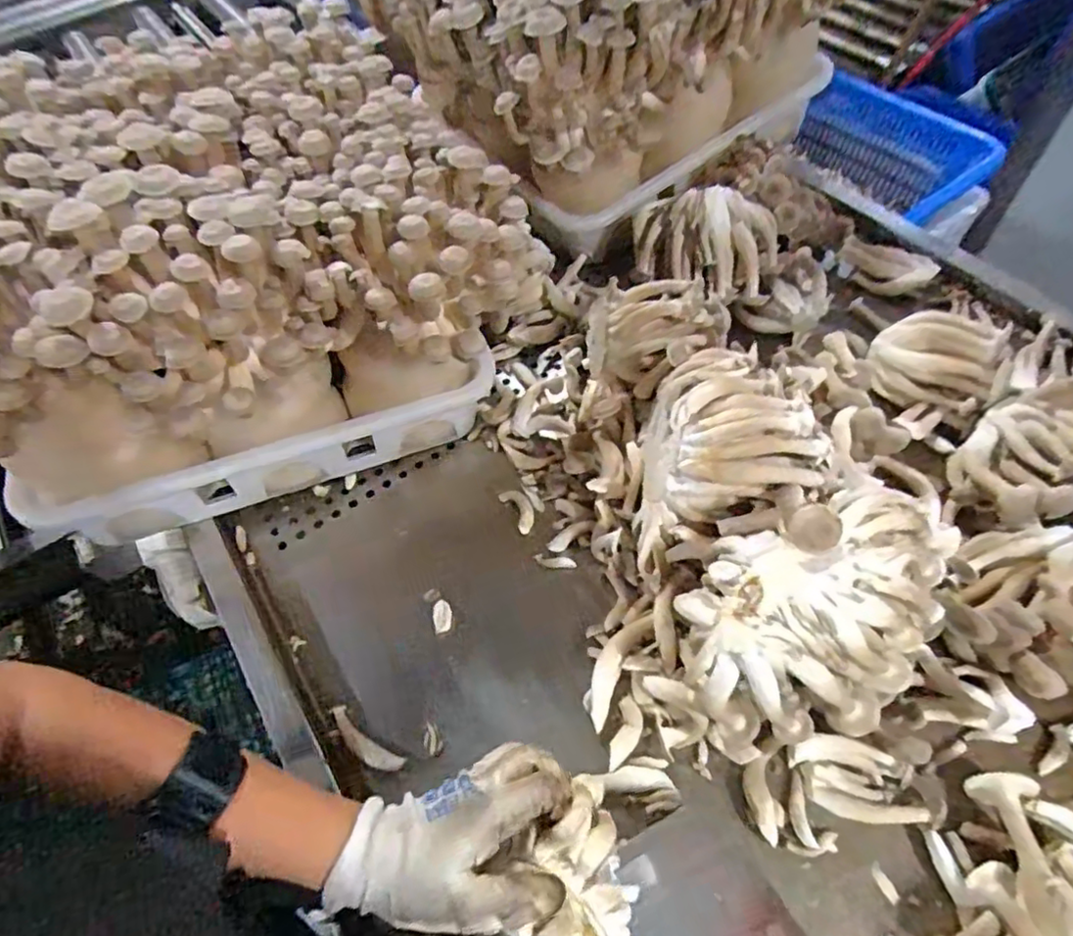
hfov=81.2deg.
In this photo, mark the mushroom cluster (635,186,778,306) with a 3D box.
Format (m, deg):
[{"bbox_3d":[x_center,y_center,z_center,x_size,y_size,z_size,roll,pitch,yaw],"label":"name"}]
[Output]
[{"bbox_3d":[0.189,-0.256,0.709,0.166,0.090,0.103,15,61,13],"label":"mushroom cluster"}]

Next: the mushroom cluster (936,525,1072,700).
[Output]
[{"bbox_3d":[0.395,0.114,0.483,0.133,0.080,0.144,-2,58,3],"label":"mushroom cluster"}]

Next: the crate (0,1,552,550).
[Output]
[{"bbox_3d":[-0.280,-0.199,0.608,0.477,0.291,0.426,-18,59,-7],"label":"crate"}]

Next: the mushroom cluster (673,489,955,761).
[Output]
[{"bbox_3d":[0.210,0.114,0.455,0.198,0.156,0.132,-10,58,-2],"label":"mushroom cluster"}]

